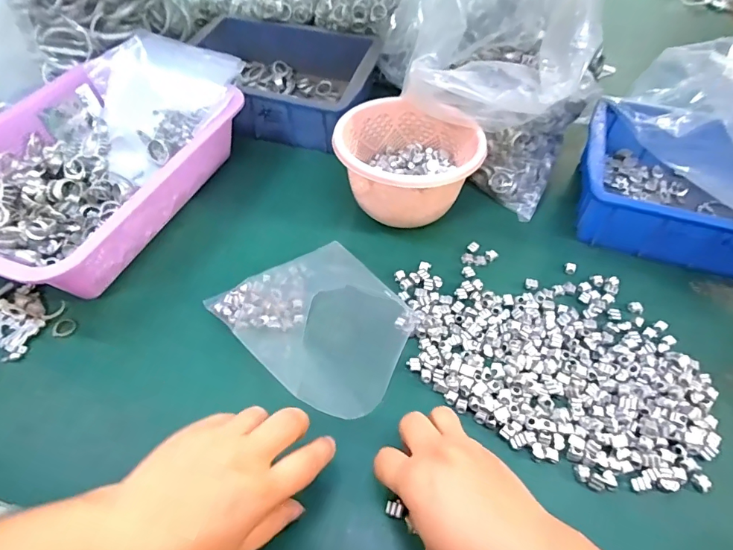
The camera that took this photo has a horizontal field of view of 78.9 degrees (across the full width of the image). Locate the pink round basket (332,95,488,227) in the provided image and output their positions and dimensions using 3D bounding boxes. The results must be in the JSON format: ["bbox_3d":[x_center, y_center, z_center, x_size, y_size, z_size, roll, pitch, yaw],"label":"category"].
[{"bbox_3d":[0.044,-0.116,0.476,0.141,0.081,0.133,1,54,-1],"label":"pink round basket"}]

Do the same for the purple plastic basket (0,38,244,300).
[{"bbox_3d":[-0.284,-0.119,0.475,0.212,0.080,0.307,19,55,12],"label":"purple plastic basket"}]

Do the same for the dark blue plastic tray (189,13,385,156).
[{"bbox_3d":[-0.116,-0.262,0.598,0.245,0.067,0.189,9,54,5],"label":"dark blue plastic tray"}]

